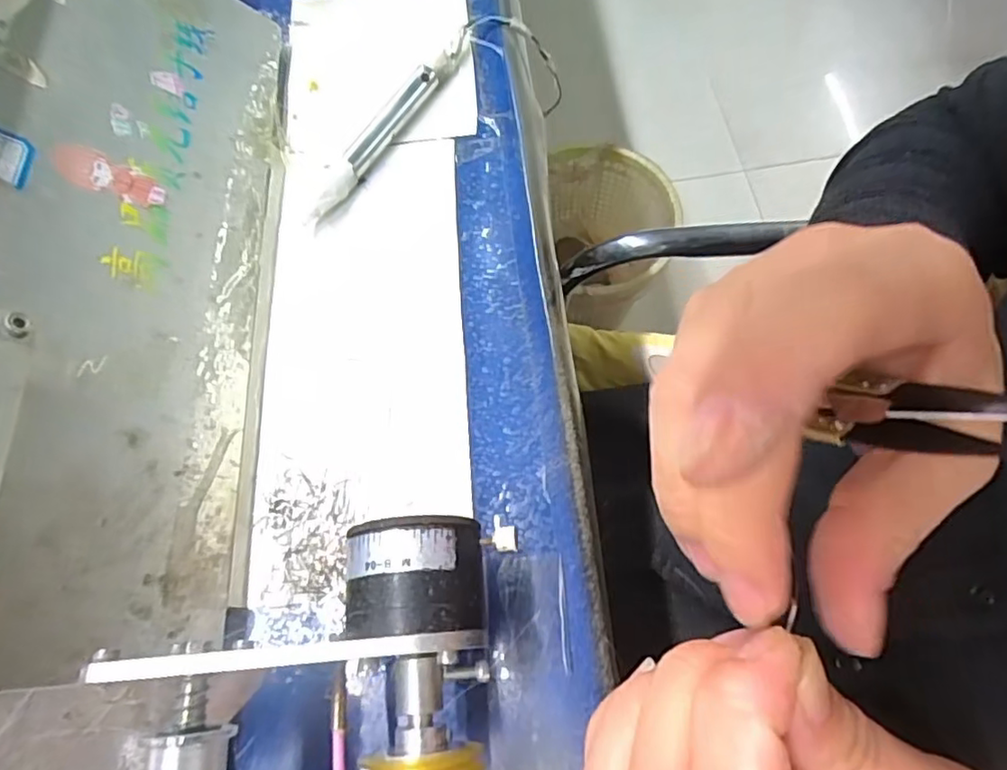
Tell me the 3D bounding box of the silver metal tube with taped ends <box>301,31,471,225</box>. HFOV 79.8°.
[{"bbox_3d":[-0.062,-0.146,0.333,0.013,0.015,0.148,25,70,13],"label":"silver metal tube with taped ends"}]

